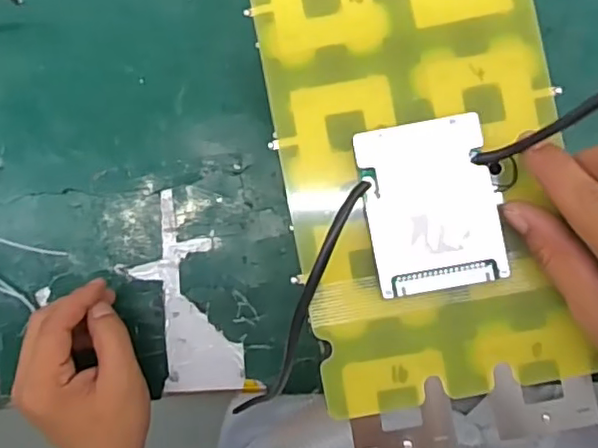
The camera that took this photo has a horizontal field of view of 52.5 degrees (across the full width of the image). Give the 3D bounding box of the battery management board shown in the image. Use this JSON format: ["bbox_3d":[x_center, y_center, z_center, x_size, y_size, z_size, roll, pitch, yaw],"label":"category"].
[{"bbox_3d":[0.063,-0.009,0.289,0.060,0.005,0.079,-11,84,2],"label":"battery management board"}]

